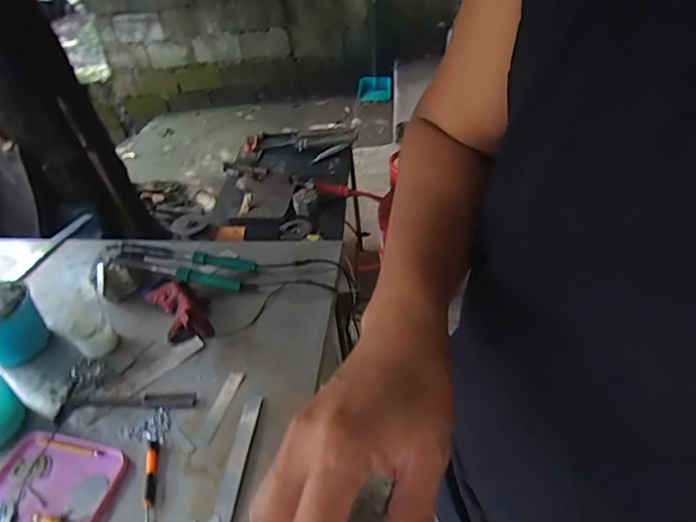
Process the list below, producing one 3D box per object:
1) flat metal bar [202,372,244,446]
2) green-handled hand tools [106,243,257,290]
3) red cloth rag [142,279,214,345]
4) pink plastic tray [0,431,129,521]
[{"bbox_3d":[-0.201,0.228,0.763,0.023,0.007,0.123,9,44,16],"label":"flat metal bar"},{"bbox_3d":[-0.339,0.009,0.970,0.285,0.028,0.088,10,42,-6],"label":"green-handled hand tools"},{"bbox_3d":[-0.321,0.087,0.904,0.076,0.042,0.189,-29,47,-23],"label":"red cloth rag"},{"bbox_3d":[-0.426,0.330,0.664,0.195,0.015,0.187,6,43,14],"label":"pink plastic tray"}]

